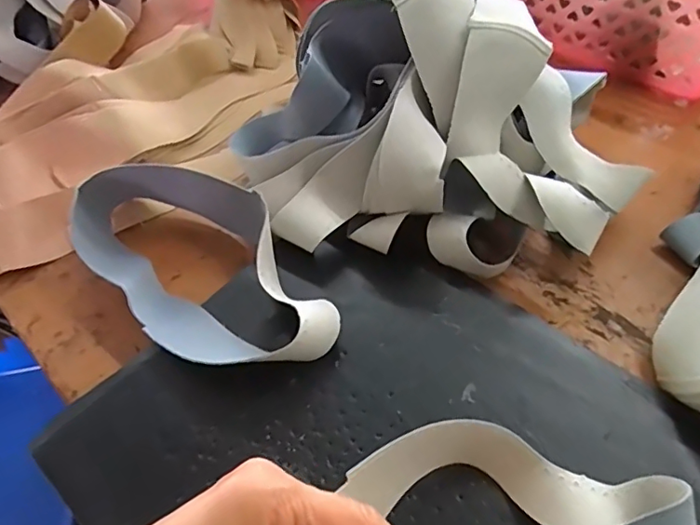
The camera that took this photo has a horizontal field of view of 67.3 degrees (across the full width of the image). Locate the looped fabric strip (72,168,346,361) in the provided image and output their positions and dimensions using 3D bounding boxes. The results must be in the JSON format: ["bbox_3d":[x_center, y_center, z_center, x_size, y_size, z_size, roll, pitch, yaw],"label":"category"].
[{"bbox_3d":[-0.124,-0.002,0.440,0.138,0.062,0.270,-39,59,-24],"label":"looped fabric strip"}]

